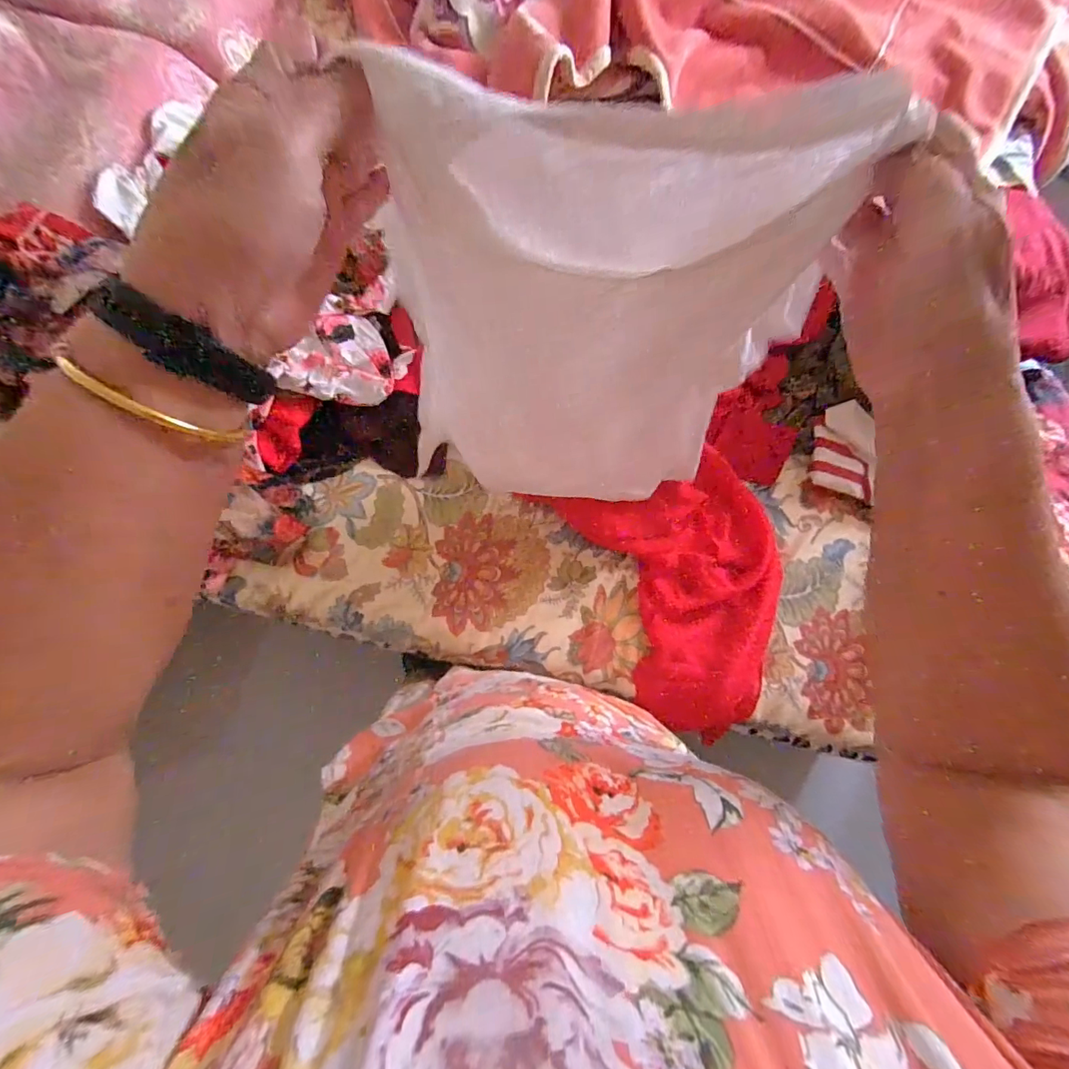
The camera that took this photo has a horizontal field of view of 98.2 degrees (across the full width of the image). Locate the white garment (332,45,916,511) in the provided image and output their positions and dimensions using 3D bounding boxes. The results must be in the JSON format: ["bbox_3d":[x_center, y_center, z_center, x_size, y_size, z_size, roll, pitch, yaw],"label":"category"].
[{"bbox_3d":[0.053,-0.132,0.429,0.316,0.480,0.078,-1,82,-3],"label":"white garment"}]

